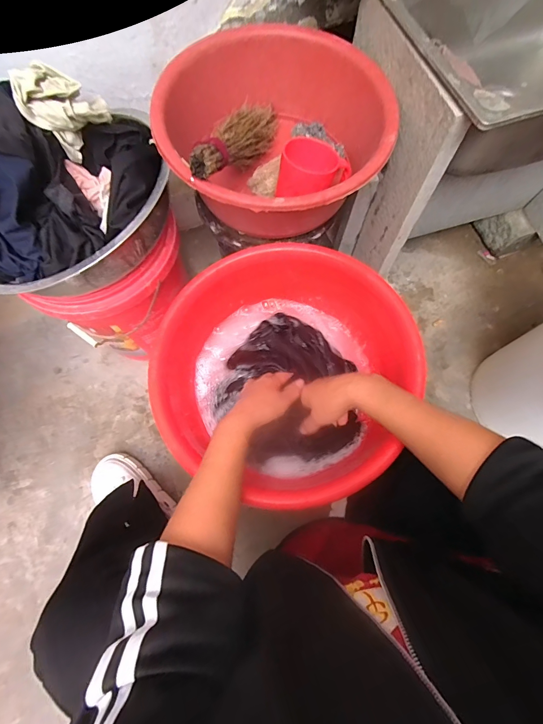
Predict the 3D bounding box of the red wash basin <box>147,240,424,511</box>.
[{"bbox_3d":[0.013,0.010,0.521,0.354,0.124,0.348,0,73,0],"label":"red wash basin"}]

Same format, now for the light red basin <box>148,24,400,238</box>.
[{"bbox_3d":[0.009,-0.349,0.549,0.328,0.149,0.338,0,73,0],"label":"light red basin"}]

